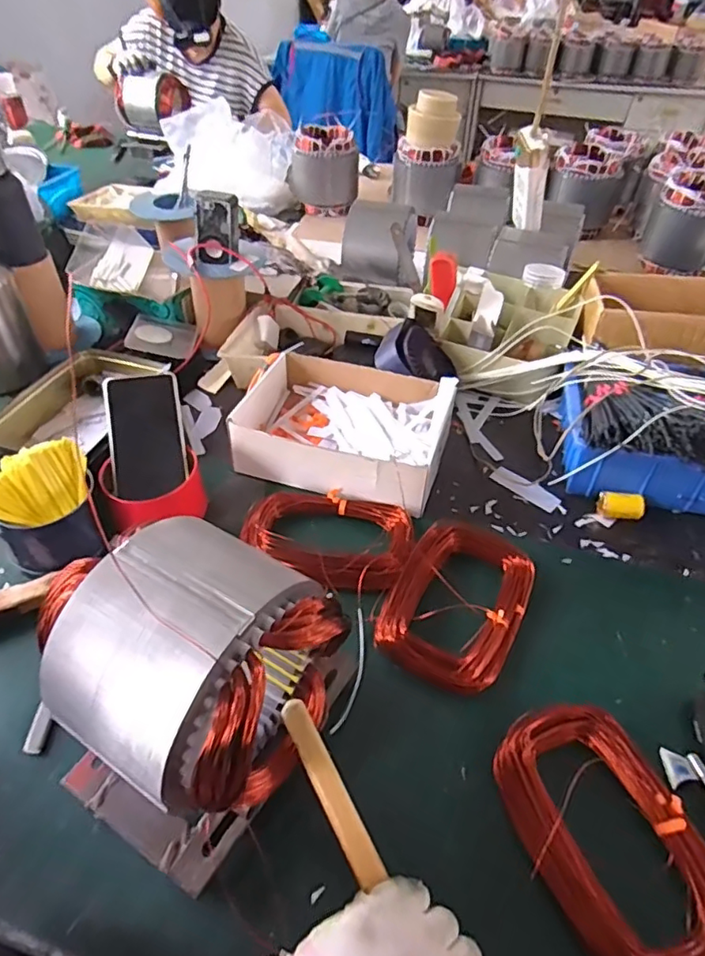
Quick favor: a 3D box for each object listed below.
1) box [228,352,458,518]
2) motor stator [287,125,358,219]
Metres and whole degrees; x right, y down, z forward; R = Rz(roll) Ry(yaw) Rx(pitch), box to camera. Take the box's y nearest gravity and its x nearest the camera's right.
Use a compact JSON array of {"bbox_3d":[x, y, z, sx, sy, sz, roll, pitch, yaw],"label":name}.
[{"bbox_3d":[-0.007,-0.064,0.703,0.245,0.071,0.198,15,45,13],"label":"box"},{"bbox_3d":[-0.070,-0.744,1.355,0.148,0.165,0.148,-9,45,-12],"label":"motor stator"}]

